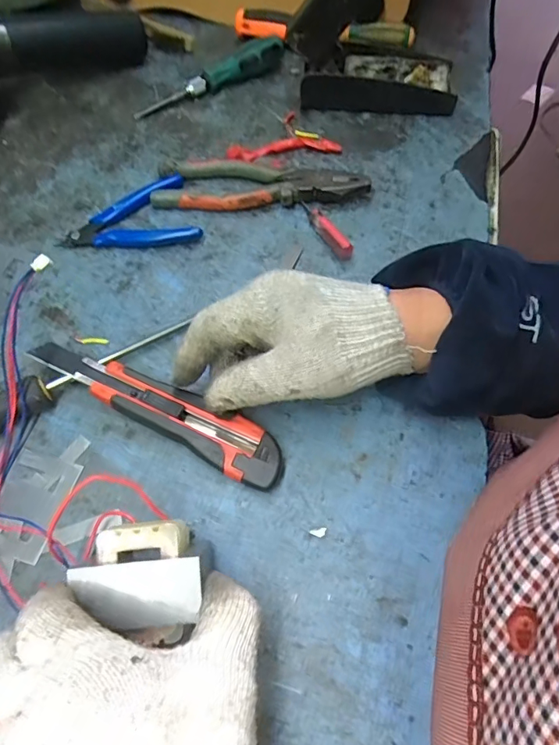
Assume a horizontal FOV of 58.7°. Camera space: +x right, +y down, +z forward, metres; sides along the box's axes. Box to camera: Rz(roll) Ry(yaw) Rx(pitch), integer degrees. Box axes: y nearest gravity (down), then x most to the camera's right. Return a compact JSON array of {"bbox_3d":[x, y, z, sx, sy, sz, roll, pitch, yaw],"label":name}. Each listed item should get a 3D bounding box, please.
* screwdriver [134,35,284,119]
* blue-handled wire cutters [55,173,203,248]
[{"bbox_3d":[-0.072,-0.319,0.534,0.178,0.030,0.028,-34,66,-18],"label":"screwdriver"},{"bbox_3d":[-0.132,-0.143,0.444,0.115,0.015,0.081,-7,61,-5],"label":"blue-handled wire cutters"}]

